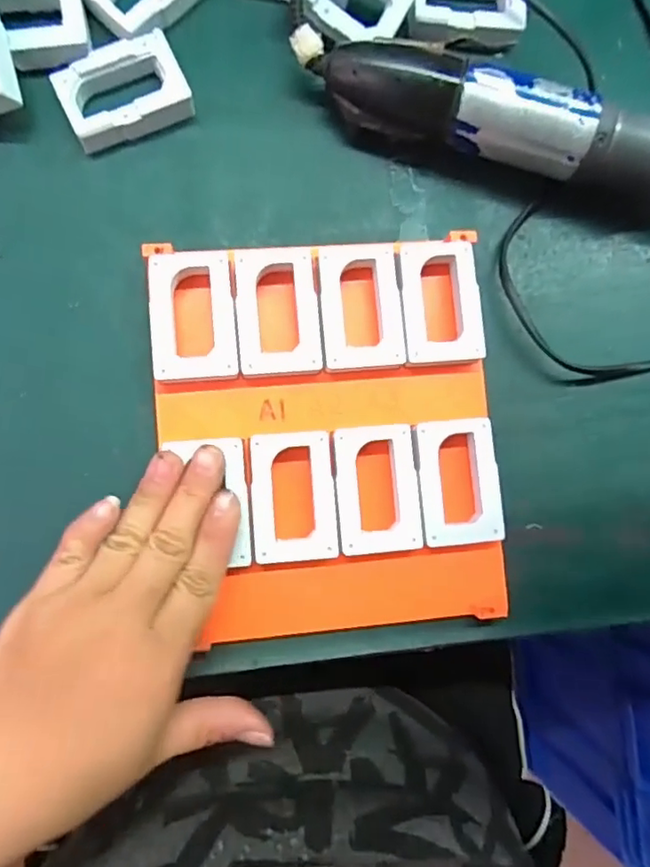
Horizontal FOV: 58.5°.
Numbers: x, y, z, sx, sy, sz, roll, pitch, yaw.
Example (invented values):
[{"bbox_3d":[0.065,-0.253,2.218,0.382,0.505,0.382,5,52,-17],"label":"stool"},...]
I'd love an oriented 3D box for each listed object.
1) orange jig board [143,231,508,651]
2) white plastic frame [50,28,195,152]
[{"bbox_3d":[0.003,0.002,0.284,0.161,0.020,0.185,-2,85,-6],"label":"orange jig board"},{"bbox_3d":[-0.100,-0.169,0.291,0.060,0.020,0.038,-28,89,-7],"label":"white plastic frame"}]

